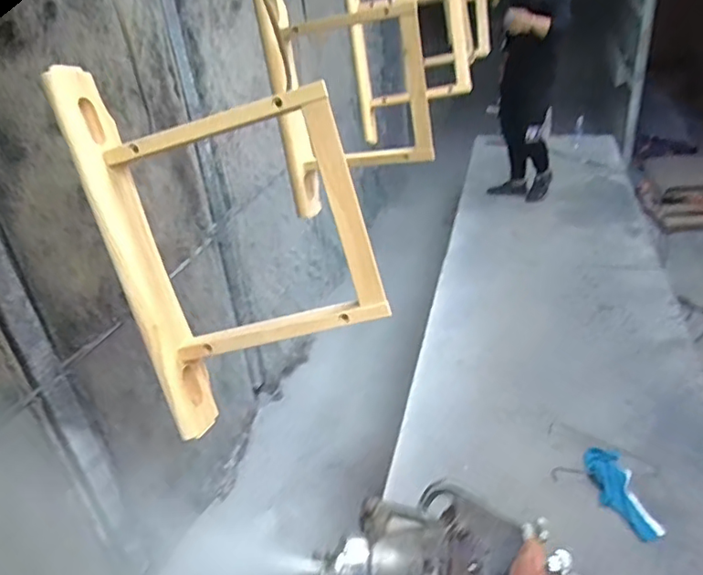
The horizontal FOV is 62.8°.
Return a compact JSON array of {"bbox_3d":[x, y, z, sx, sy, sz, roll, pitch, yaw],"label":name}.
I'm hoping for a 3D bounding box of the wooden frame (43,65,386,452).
[{"bbox_3d":[-0.142,-0.070,0.720,0.318,0.475,0.061,-16,13,9],"label":"wooden frame"}]

